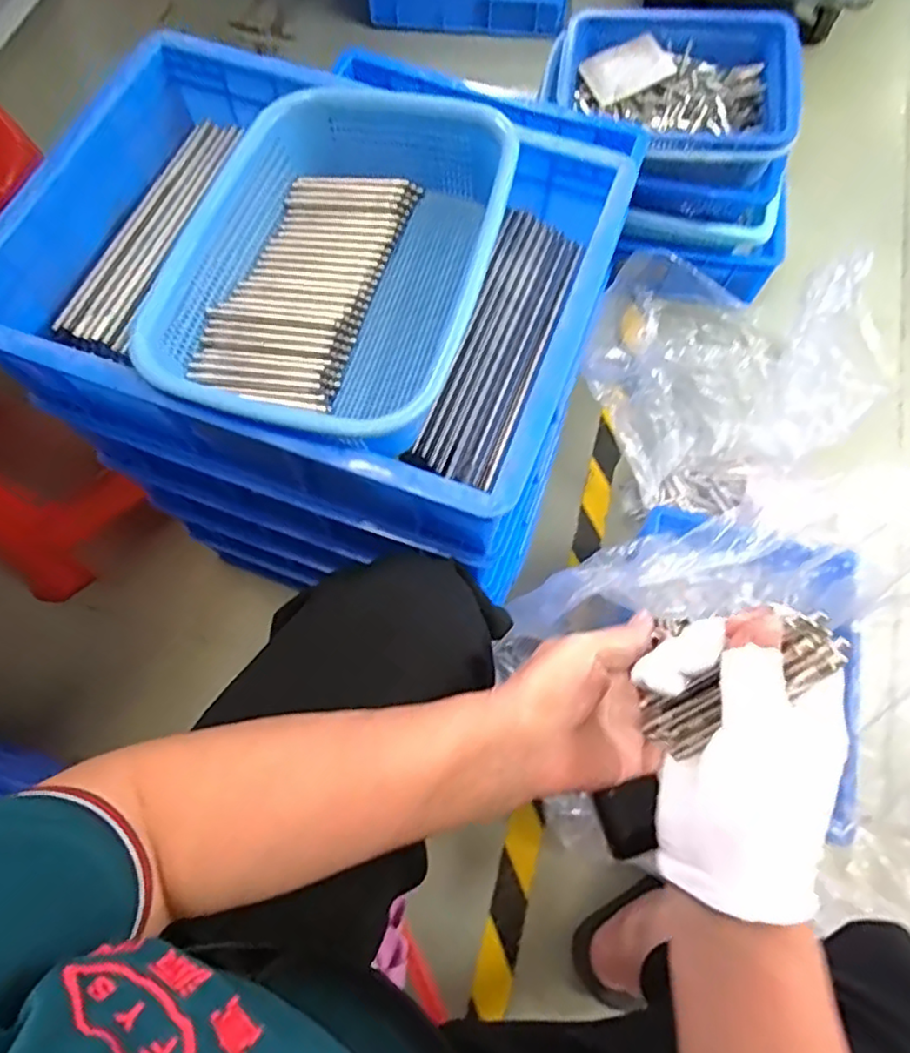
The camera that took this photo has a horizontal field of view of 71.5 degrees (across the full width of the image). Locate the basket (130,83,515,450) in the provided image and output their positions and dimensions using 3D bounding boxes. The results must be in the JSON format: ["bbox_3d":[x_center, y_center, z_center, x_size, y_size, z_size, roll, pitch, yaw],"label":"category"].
[{"bbox_3d":[-0.082,-0.188,0.461,0.208,0.081,0.294,17,71,6],"label":"basket"}]

